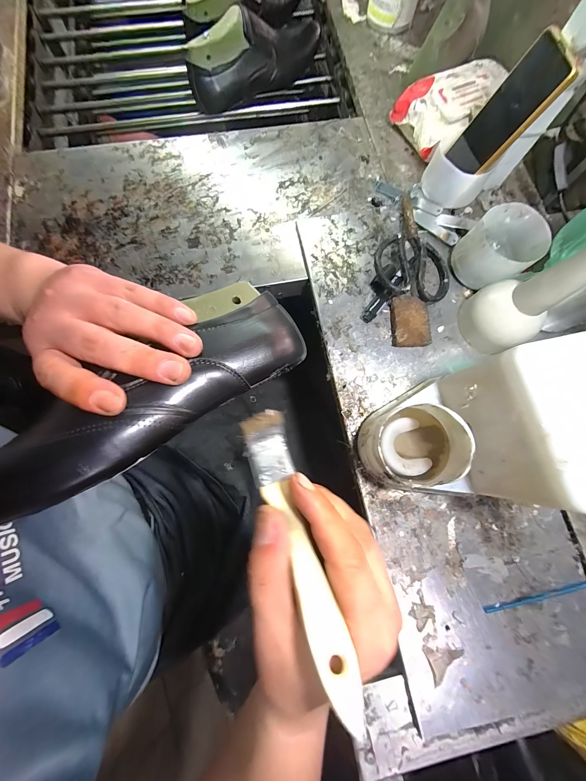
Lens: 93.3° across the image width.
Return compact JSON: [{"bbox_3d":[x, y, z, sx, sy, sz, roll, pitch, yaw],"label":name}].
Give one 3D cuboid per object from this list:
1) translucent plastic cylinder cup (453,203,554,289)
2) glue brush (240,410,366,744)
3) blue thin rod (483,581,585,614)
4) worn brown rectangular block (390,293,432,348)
[{"bbox_3d":[0.275,-0.191,0.370,0.100,0.055,0.088,-35,81,-9],"label":"translucent plastic cylinder cup"},{"bbox_3d":[0.002,0.080,0.152,0.026,0.009,0.150,-19,62,-6],"label":"glue brush"},{"bbox_3d":[0.293,0.232,0.314,0.157,0.004,0.008,-11,78,-4],"label":"blue thin rod"},{"bbox_3d":[0.160,-0.095,0.379,0.049,0.015,0.070,1,77,-2],"label":"worn brown rectangular block"}]

